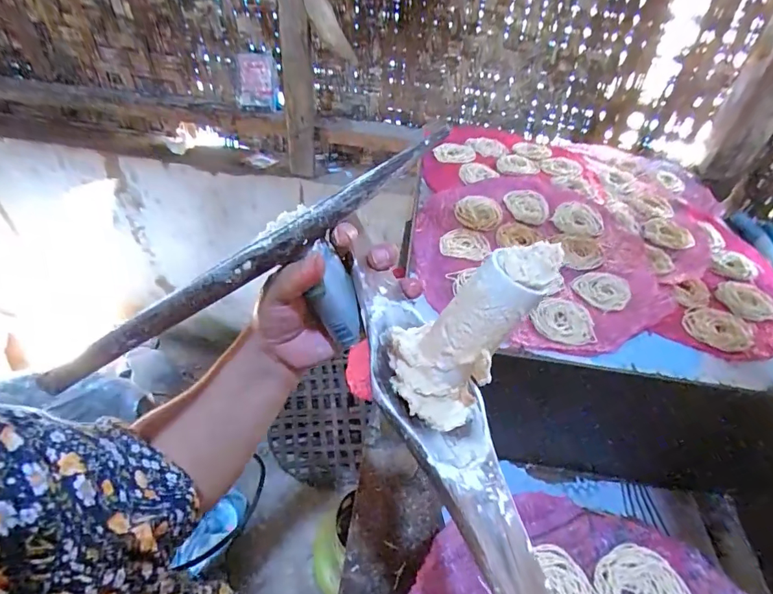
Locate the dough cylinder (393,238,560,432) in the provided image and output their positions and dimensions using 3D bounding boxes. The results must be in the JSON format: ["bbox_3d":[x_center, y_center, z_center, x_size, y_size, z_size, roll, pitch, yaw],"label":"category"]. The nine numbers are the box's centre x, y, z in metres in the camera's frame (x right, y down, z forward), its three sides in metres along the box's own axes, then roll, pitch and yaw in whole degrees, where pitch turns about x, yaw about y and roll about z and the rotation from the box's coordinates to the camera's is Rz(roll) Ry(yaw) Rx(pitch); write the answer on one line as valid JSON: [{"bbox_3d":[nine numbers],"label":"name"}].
[{"bbox_3d":[0.046,0.014,0.225,0.046,0.102,0.047,12,36,-33],"label":"dough cylinder"}]

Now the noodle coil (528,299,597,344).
[{"bbox_3d":[0.214,0.028,0.549,0.075,0.010,0.064,6,43,-2],"label":"noodle coil"}]

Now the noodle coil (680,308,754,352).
[{"bbox_3d":[0.417,0.038,0.565,0.080,0.008,0.068,19,44,13],"label":"noodle coil"}]

